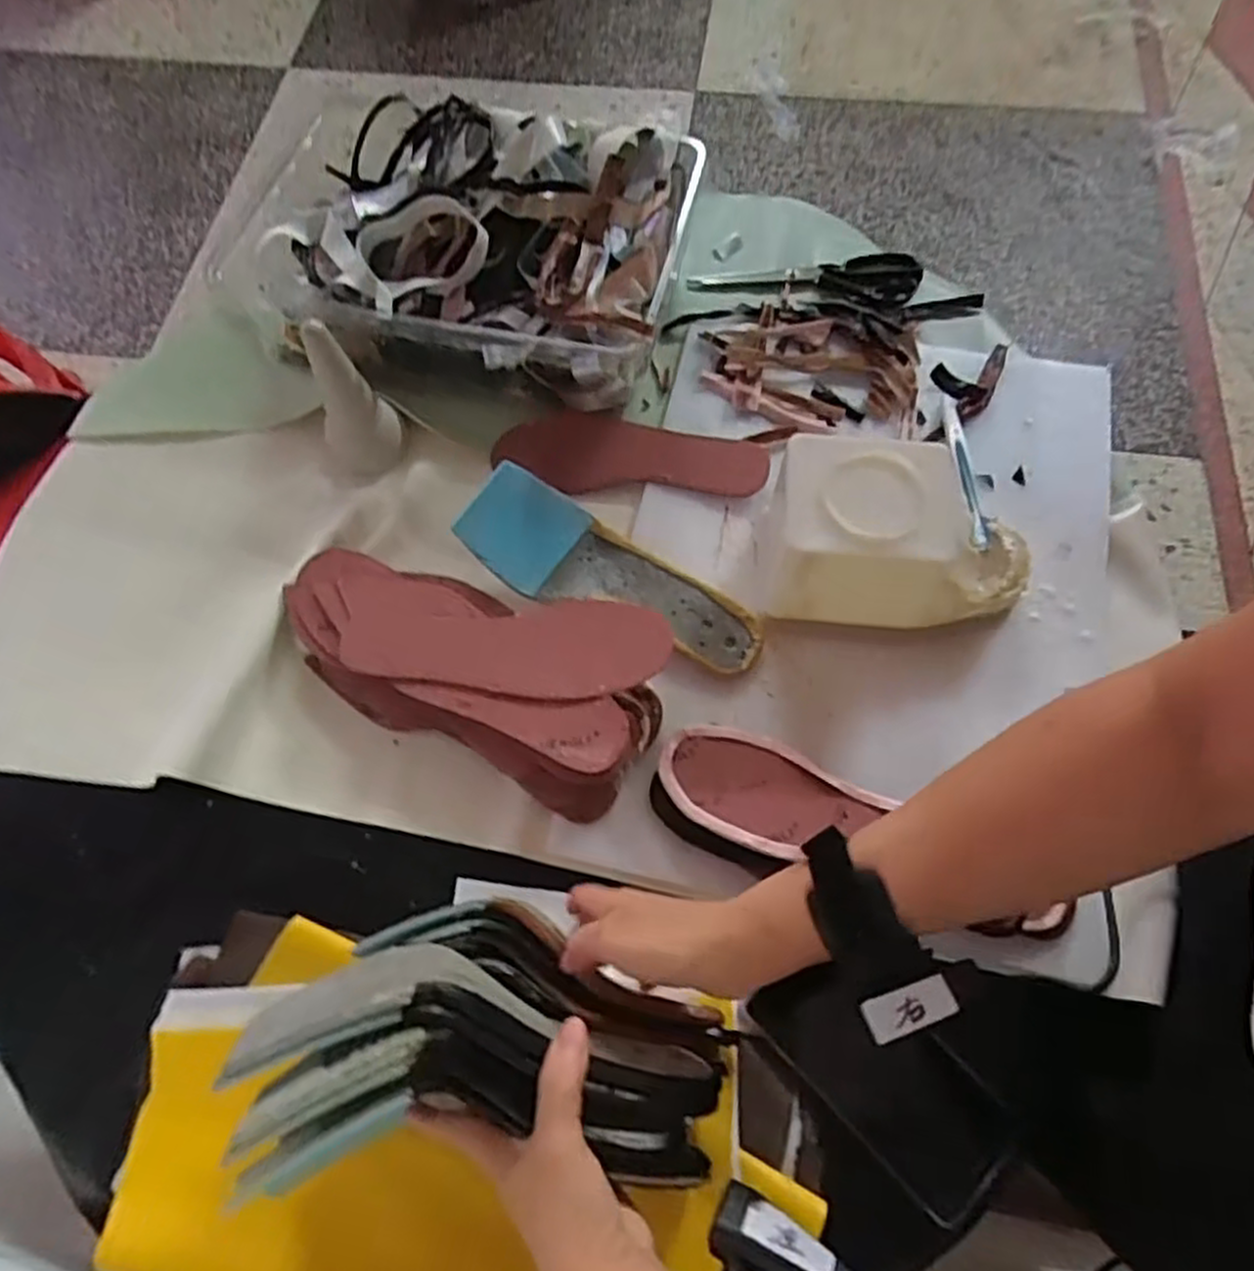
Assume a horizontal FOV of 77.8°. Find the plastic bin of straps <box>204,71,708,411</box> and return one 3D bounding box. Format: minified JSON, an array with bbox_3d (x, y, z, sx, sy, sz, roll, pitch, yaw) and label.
[{"bbox_3d":[-0.158,-0.358,0.705,0.411,0.107,0.270,11,68,6],"label":"plastic bin of straps"}]

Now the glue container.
[{"bbox_3d":[0.199,-0.070,0.562,0.186,0.111,0.097,2,67,3],"label":"glue container"}]

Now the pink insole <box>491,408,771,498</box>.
[{"bbox_3d":[0.003,-0.150,0.656,0.225,0.013,0.074,10,68,6],"label":"pink insole"}]

